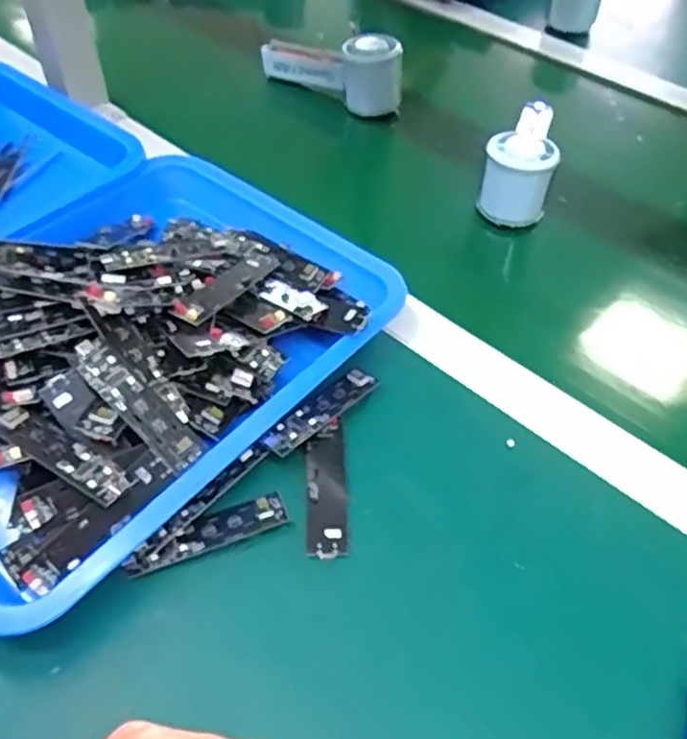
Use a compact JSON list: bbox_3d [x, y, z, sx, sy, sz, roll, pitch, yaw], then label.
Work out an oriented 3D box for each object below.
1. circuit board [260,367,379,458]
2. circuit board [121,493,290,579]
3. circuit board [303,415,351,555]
[{"bbox_3d":[-0.014,0.025,0.433,0.020,0.007,0.085,41,54,21],"label":"circuit board"},{"bbox_3d":[-0.076,0.091,0.385,0.090,0.006,0.021,-17,52,-16],"label":"circuit board"},{"bbox_3d":[-0.010,0.067,0.406,0.023,0.007,0.084,-3,50,-4],"label":"circuit board"}]

